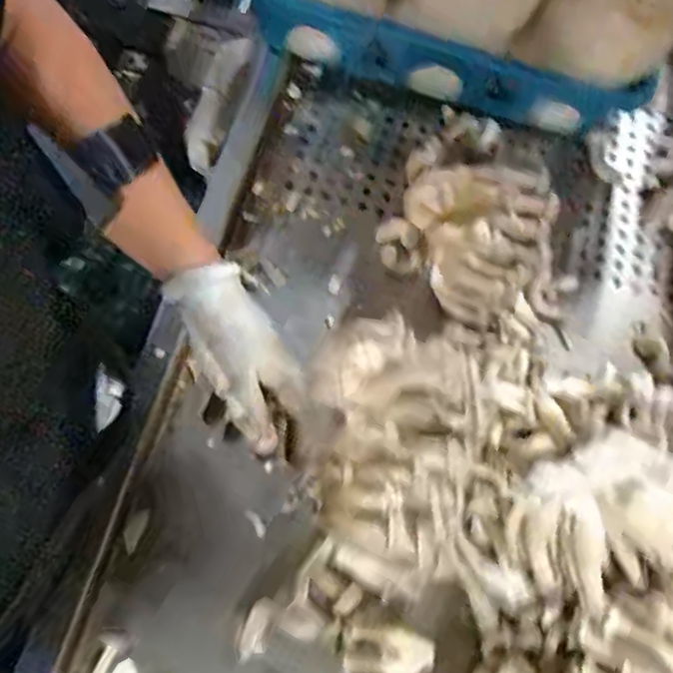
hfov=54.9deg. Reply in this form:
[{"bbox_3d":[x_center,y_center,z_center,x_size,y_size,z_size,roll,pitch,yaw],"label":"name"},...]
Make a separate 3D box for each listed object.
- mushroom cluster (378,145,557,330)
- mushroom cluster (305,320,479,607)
[{"bbox_3d":[0.123,-0.100,0.617,0.152,0.137,0.117,29,70,5],"label":"mushroom cluster"},{"bbox_3d":[0.039,0.082,0.460,0.122,0.077,0.178,14,66,3],"label":"mushroom cluster"}]

